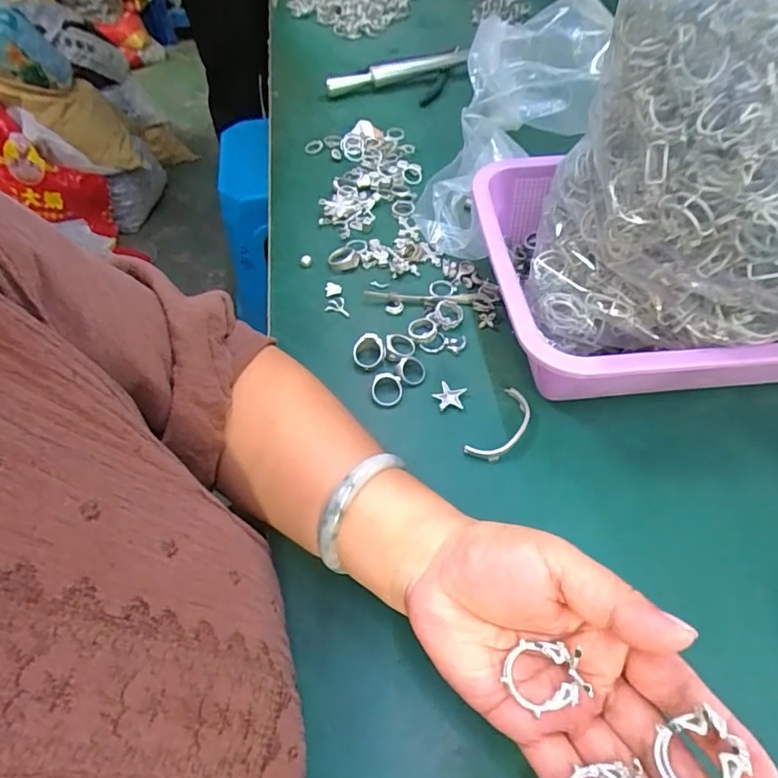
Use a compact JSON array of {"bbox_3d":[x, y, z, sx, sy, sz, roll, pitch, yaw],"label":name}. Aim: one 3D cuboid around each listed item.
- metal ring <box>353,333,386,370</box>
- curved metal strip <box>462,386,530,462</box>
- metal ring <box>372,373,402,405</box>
[{"bbox_3d":[-0.015,-0.029,0.397,0.025,0.014,0.025,-1,54,1],"label":"metal ring"},{"bbox_3d":[0.081,0.027,0.365,0.026,0.008,0.063,30,60,21],"label":"curved metal strip"},{"bbox_3d":[-0.001,0.000,0.385,0.023,0.004,0.025,0,72,1],"label":"metal ring"}]

